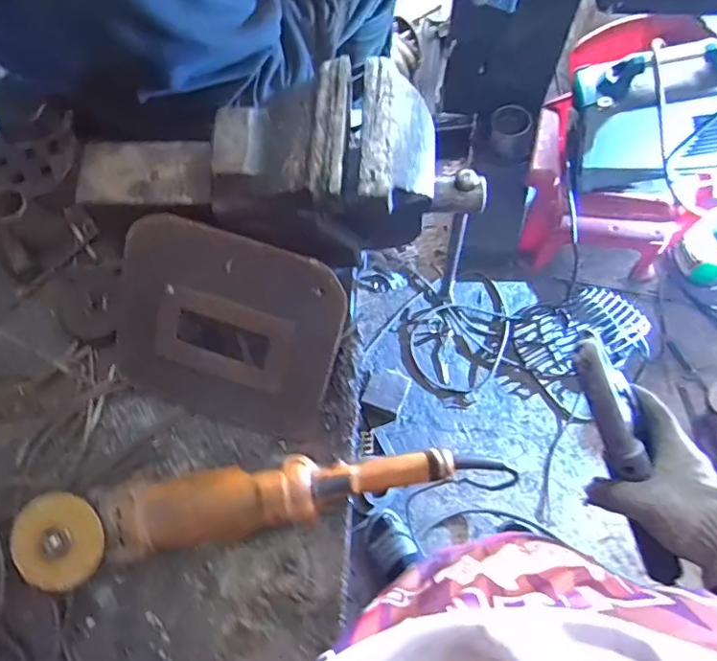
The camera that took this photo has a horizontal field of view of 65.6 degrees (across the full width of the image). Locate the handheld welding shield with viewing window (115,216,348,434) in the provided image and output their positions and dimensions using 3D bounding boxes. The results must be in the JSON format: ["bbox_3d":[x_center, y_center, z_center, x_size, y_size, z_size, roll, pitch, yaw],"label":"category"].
[{"bbox_3d":[-0.131,0.002,0.544,0.218,0.008,0.192,16,112,5],"label":"handheld welding shield with viewing window"}]

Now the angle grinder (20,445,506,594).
[{"bbox_3d":[-0.090,0.157,0.499,0.407,0.069,0.074,-10,73,-1],"label":"angle grinder"}]

